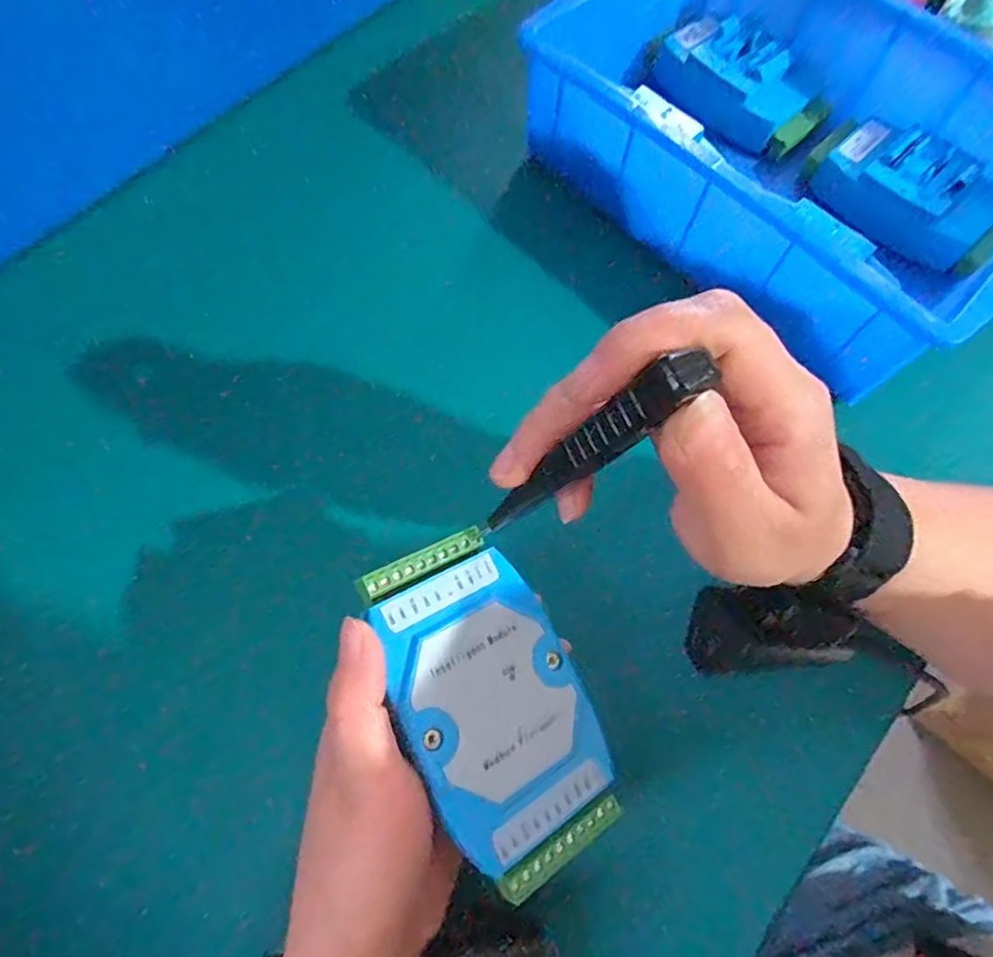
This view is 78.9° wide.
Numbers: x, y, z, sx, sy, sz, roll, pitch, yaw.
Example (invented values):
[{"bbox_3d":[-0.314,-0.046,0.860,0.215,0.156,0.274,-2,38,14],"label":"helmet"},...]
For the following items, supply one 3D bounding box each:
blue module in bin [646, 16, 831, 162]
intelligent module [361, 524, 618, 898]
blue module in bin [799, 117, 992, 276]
[{"bbox_3d":[0.163,-0.273,0.412,0.052,0.035,0.122,-36,74,-14],"label":"blue module in bin"},{"bbox_3d":[-0.004,0.085,0.233,0.067,0.027,0.122,-23,82,-29],"label":"intelligent module"},{"bbox_3d":[0.265,-0.186,0.387,0.126,0.035,0.061,42,74,13],"label":"blue module in bin"}]

